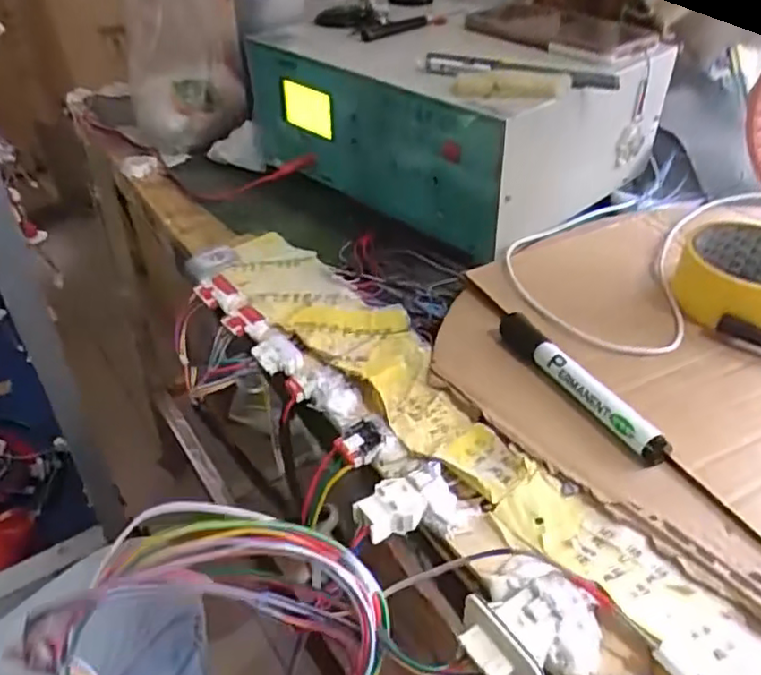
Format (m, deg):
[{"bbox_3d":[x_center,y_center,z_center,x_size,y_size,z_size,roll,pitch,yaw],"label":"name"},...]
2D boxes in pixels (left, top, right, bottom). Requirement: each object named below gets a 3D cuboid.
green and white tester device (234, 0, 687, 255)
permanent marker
[{"bbox_3d":[0.067,-0.219,0.613,0.315,0.124,0.230,28,47,30],"label":"green and white tester device"},{"bbox_3d":[0.116,0.026,0.387,0.019,0.013,0.134,-18,42,-20],"label":"permanent marker"}]

